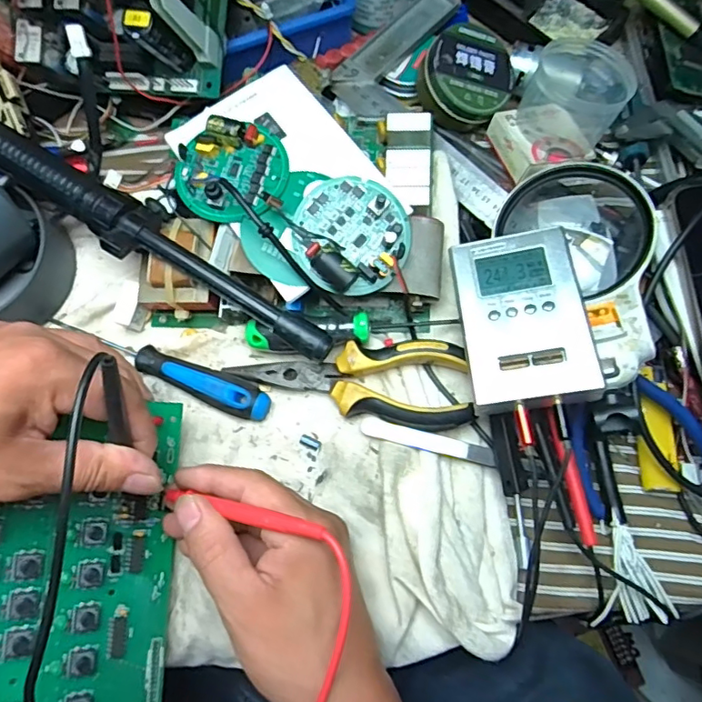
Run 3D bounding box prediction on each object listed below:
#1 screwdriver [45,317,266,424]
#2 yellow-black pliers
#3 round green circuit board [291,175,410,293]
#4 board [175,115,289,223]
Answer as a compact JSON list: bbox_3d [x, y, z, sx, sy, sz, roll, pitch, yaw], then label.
[{"bbox_3d":[-0.128,0.007,0.356,0.162,0.022,0.022,23,76,8],"label":"screwdriver"},{"bbox_3d":[-0.001,0.020,0.334,0.145,0.022,0.050,1,74,2],"label":"yellow-black pliers"},{"bbox_3d":[0.000,-0.073,0.329,0.068,0.022,0.066,0,74,1],"label":"round green circuit board"},{"bbox_3d":[-0.075,-0.113,0.336,0.068,0.022,0.058,-14,74,-3],"label":"board"}]

